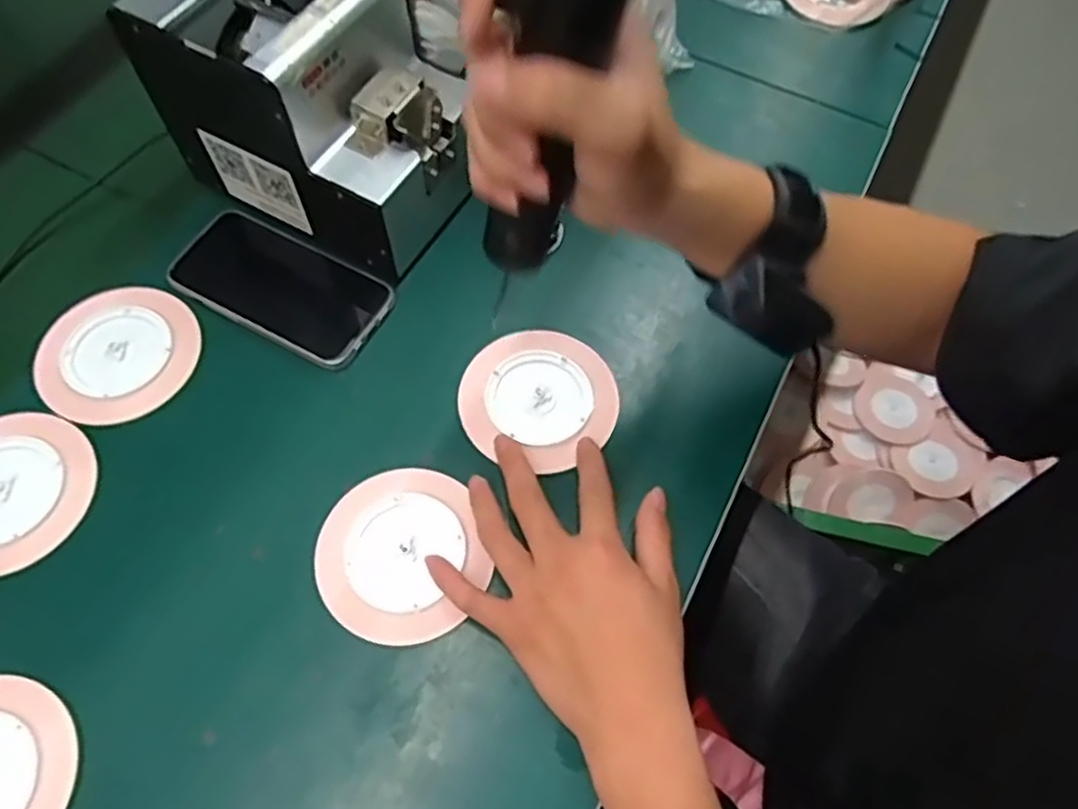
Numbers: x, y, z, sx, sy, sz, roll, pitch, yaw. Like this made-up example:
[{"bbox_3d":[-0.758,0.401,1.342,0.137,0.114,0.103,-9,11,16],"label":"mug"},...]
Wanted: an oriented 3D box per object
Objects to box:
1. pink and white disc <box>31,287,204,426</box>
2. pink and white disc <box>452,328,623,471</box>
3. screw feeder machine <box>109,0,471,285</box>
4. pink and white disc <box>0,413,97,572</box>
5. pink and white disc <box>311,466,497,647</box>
[{"bbox_3d":[-0.275,-0.034,0.469,0.095,0.009,0.098,0,62,0],"label":"pink and white disc"},{"bbox_3d":[0.001,-0.005,0.462,0.098,0.008,0.093,0,62,0],"label":"pink and white disc"},{"bbox_3d":[-0.138,-0.202,0.478,0.179,0.147,0.131,27,65,13],"label":"screw feeder machine"},{"bbox_3d":[-0.319,0.052,0.424,0.098,0.011,0.091,0,62,0],"label":"pink and white disc"},{"bbox_3d":[-0.081,0.086,0.413,0.092,0.008,0.099,-19,64,-10],"label":"pink and white disc"}]

